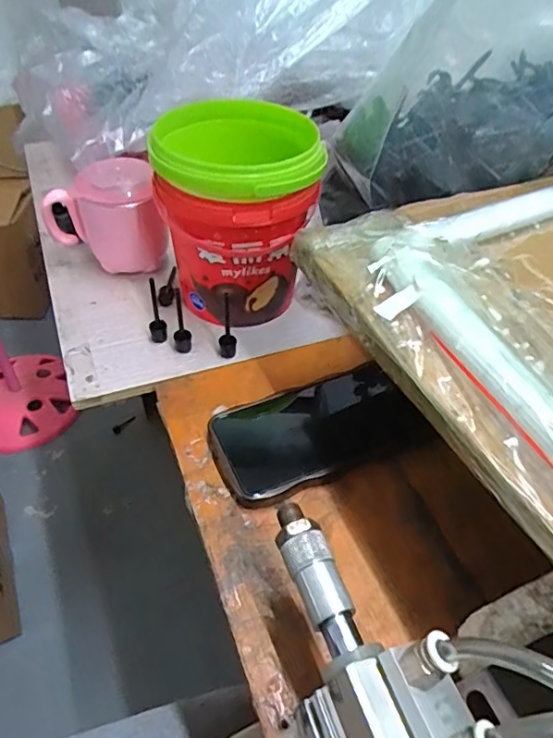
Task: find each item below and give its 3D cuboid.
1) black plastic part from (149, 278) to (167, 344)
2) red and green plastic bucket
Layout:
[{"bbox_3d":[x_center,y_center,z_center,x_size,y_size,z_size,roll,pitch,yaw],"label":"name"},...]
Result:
[{"bbox_3d":[-0.101,-0.050,0.452,0.013,0.060,0.017,-10,47,-13],"label":"black plastic part"},{"bbox_3d":[-0.034,-0.125,0.467,0.127,0.156,0.126,-6,46,-10],"label":"red and green plastic bucket"}]

